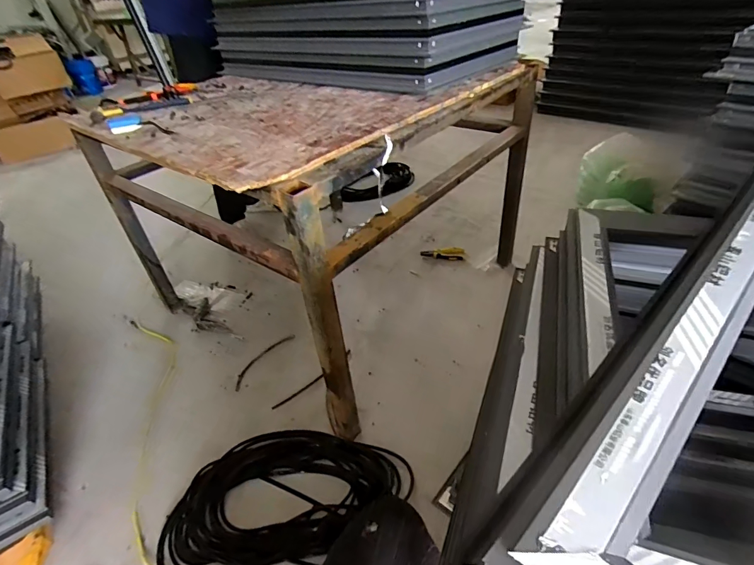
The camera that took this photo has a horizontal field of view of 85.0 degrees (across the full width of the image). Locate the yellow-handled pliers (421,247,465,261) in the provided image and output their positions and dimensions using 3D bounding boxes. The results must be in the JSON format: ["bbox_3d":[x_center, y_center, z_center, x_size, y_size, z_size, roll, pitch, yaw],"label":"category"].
[{"bbox_3d":[0.280,-0.118,1.751,0.181,0.019,0.075,-1,38,6],"label":"yellow-handled pliers"}]

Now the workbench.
[{"bbox_3d":[-0.168,-0.280,1.334,0.902,0.645,0.993,23,47,32],"label":"workbench"}]

